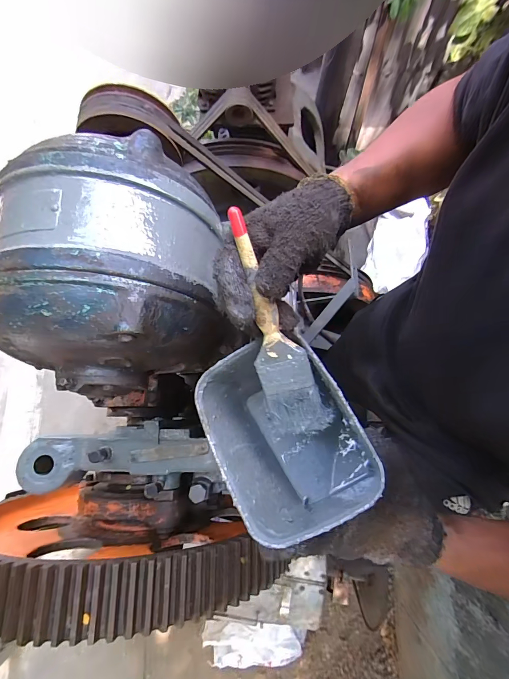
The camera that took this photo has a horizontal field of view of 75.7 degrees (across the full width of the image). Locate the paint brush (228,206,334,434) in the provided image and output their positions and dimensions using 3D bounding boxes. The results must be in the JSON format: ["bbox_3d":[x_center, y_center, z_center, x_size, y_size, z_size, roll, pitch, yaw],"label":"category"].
[{"bbox_3d":[0.012,-0.007,0.278,0.052,0.010,0.194,-18,101,12],"label":"paint brush"}]

